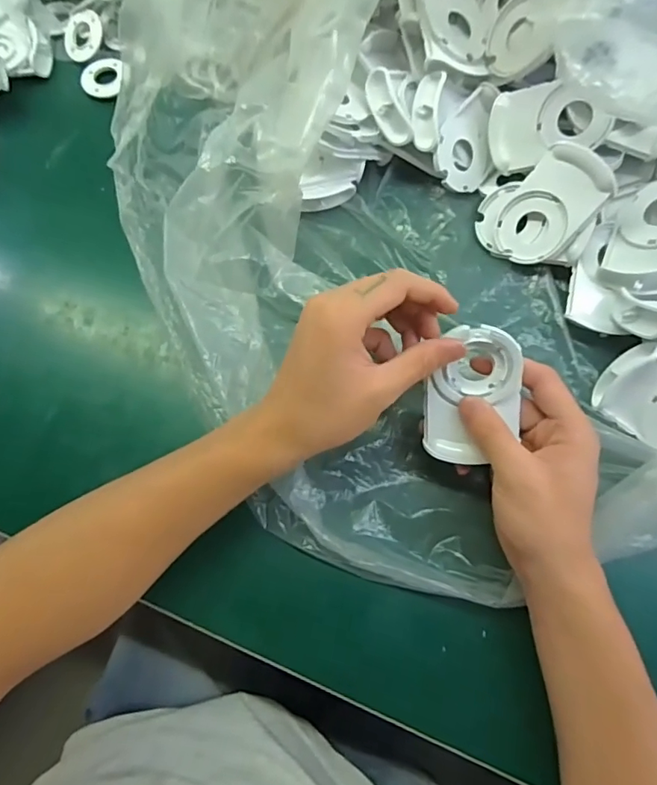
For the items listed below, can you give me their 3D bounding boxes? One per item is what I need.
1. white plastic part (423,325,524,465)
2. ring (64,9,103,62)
[{"bbox_3d":[0.087,0.002,0.303,0.056,0.009,0.085,2,107,9],"label":"white plastic part"},{"bbox_3d":[-0.228,-0.331,0.463,0.039,0.005,0.043,29,108,12],"label":"ring"}]

